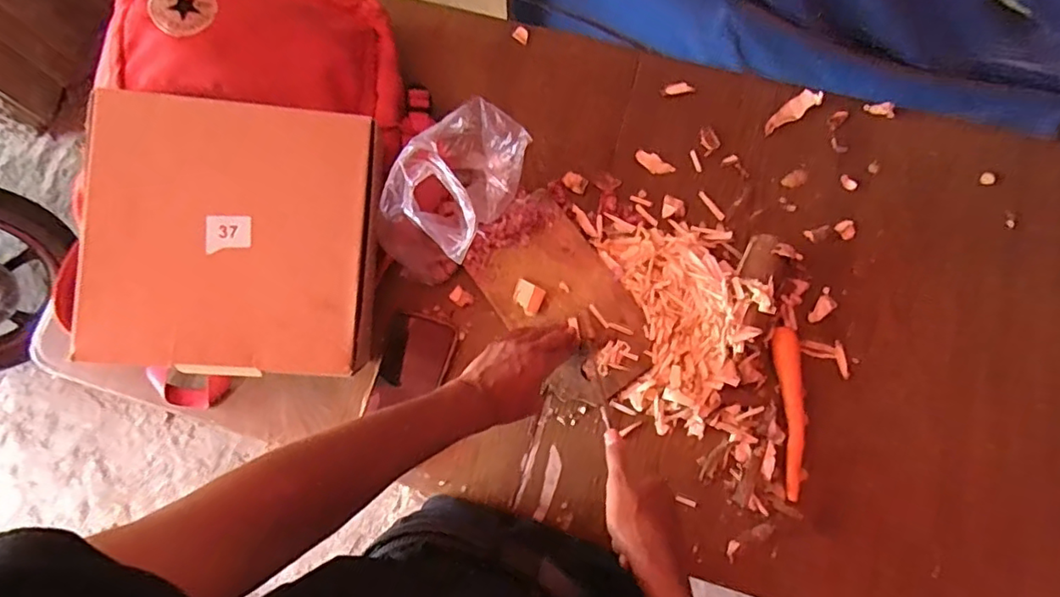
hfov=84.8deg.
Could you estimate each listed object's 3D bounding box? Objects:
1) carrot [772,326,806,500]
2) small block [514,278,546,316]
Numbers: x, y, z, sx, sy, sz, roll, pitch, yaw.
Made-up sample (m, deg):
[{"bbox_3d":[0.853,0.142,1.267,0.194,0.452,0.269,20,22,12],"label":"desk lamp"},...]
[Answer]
[{"bbox_3d":[0.286,0.123,0.631,0.026,0.026,0.180,-1,78,1],"label":"carrot"},{"bbox_3d":[-0.002,0.000,0.668,0.032,0.015,0.034,23,79,6],"label":"small block"}]

